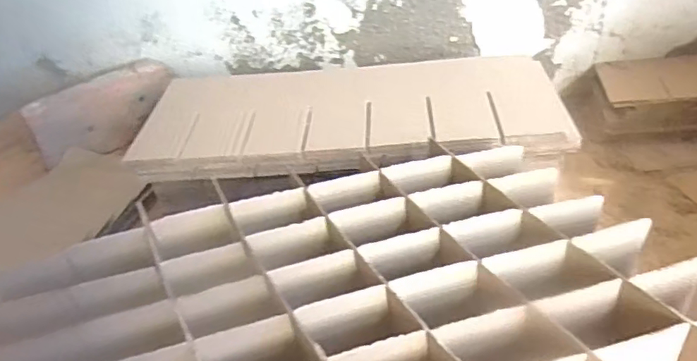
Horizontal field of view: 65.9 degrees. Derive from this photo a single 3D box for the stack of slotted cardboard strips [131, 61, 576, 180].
[{"bbox_3d":[-0.001,-0.089,0.701,0.528,0.027,0.206,-2,41,6],"label":"stack of slotted cardboard strips"}]

